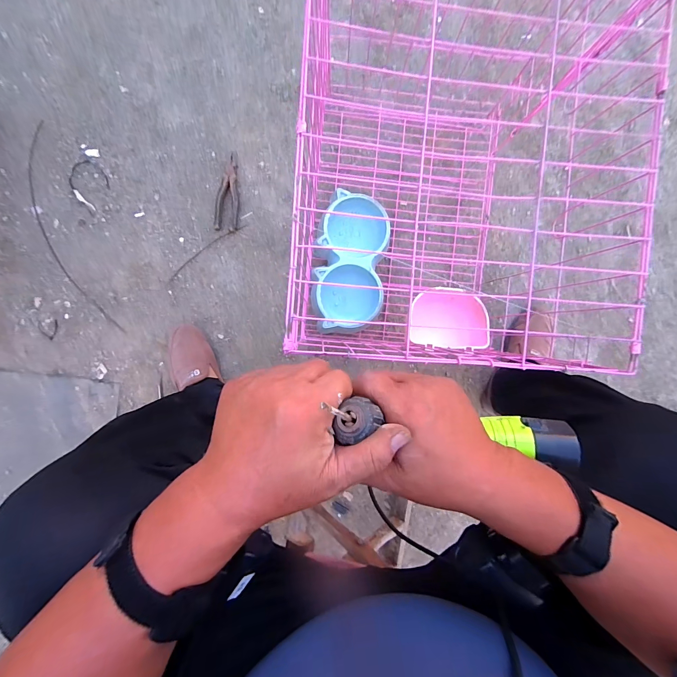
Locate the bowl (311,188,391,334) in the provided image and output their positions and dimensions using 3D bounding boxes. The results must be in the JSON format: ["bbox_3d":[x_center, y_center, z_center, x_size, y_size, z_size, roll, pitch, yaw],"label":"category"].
[{"bbox_3d":[0.026,-0.148,0.669,0.144,0.080,0.263,8,95,-3],"label":"bowl"}]

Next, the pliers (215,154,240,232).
[{"bbox_3d":[-0.237,-0.316,0.703,0.051,0.020,0.160,5,95,-3],"label":"pliers"}]

